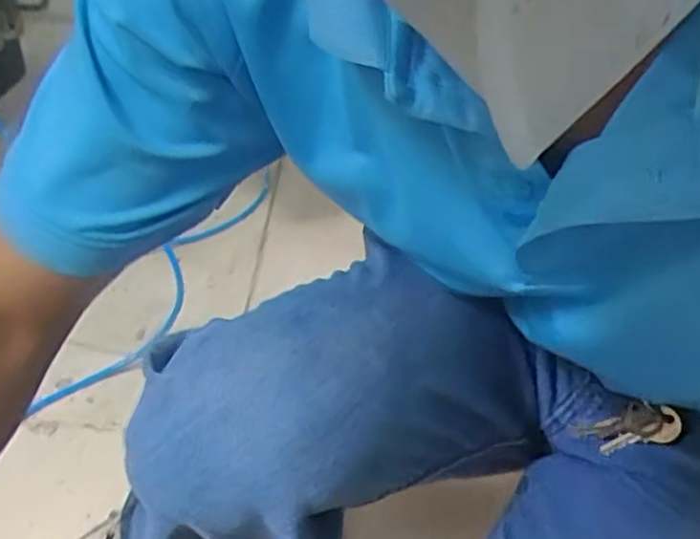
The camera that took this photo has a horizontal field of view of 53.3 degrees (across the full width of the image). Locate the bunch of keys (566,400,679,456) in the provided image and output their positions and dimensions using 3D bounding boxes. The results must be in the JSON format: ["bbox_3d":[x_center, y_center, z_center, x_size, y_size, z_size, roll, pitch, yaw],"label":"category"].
[{"bbox_3d":[0.175,0.103,0.448,0.068,0.020,0.023,-21,21,34],"label":"bunch of keys"}]

